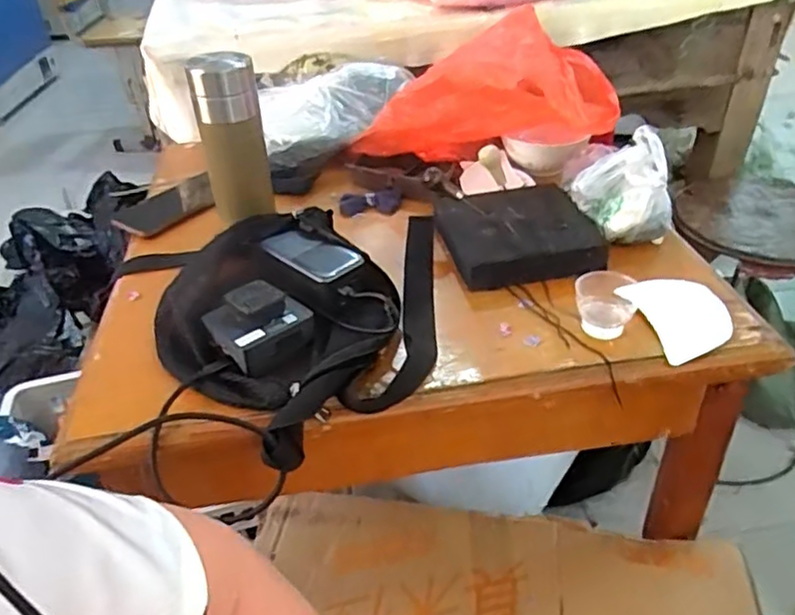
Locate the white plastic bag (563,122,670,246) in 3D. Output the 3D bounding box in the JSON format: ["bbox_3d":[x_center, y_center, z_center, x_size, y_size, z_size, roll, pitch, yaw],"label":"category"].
[{"bbox_3d":[0.232,-0.113,0.674,0.106,0.114,0.070,12,40,19],"label":"white plastic bag"}]

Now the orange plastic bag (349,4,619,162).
[{"bbox_3d":[0.101,-0.267,0.812,0.317,0.136,0.142,-6,34,26],"label":"orange plastic bag"}]

